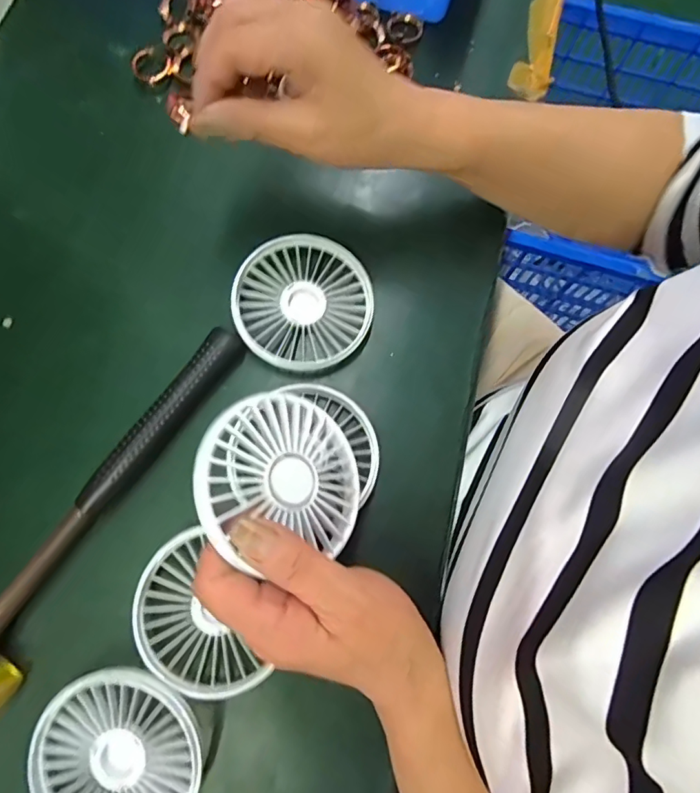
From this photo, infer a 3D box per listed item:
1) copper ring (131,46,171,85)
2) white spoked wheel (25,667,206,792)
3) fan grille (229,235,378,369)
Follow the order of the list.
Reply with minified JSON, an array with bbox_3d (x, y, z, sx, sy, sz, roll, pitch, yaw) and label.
[{"bbox_3d":[-0.145,-0.243,0.368,0.027,0.004,0.023,-43,103,1],"label":"copper ring"},{"bbox_3d":[-0.122,0.190,0.265,0.087,0.026,0.085,0,77,-2],"label":"white spoked wheel"},{"bbox_3d":[-0.031,-0.061,0.332,0.086,0.017,0.088,0,77,-2],"label":"fan grille"}]

